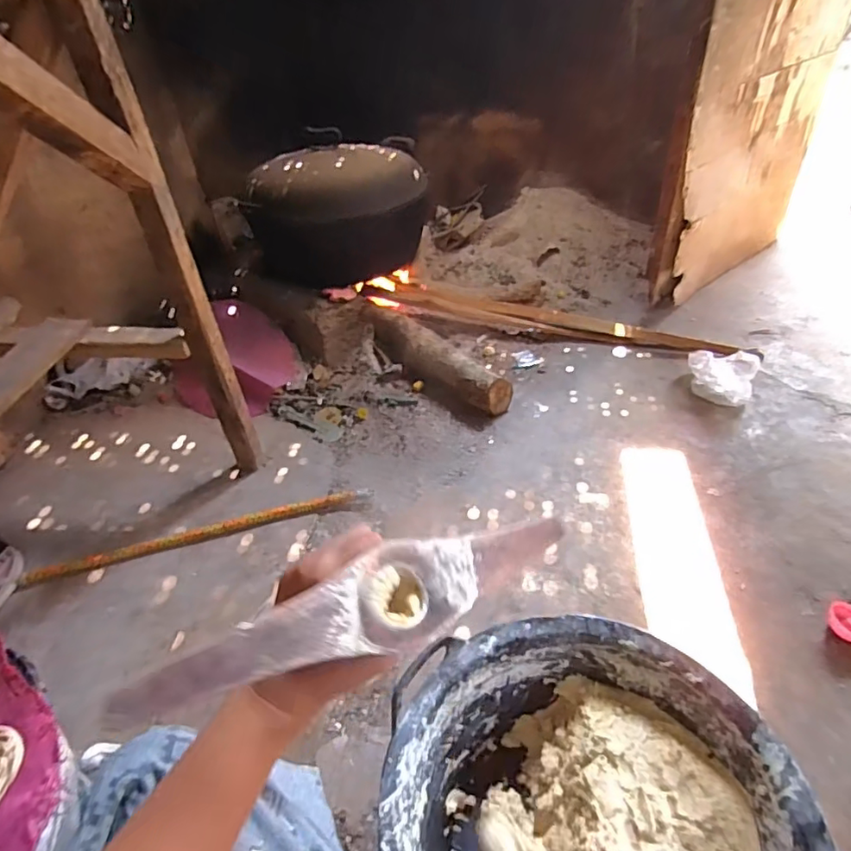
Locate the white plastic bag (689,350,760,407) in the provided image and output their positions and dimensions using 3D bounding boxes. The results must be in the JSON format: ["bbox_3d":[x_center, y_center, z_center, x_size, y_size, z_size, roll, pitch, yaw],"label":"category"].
[{"bbox_3d":[0.676,-0.124,1.284,0.138,0.099,0.110,15,45,23],"label":"white plastic bag"}]

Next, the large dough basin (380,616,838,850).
[{"bbox_3d":[0.173,0.437,0.609,0.398,0.195,0.400,-4,40,3],"label":"large dough basin"}]

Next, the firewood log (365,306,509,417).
[{"bbox_3d":[0.016,-0.170,1.437,0.086,0.099,0.486,-32,47,-27],"label":"firewood log"}]

